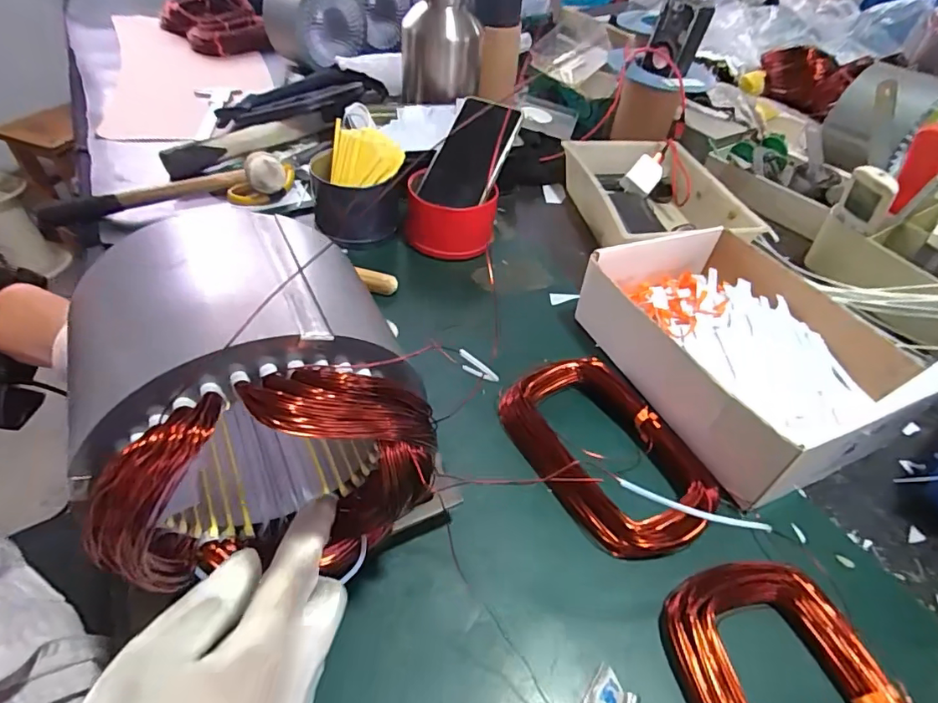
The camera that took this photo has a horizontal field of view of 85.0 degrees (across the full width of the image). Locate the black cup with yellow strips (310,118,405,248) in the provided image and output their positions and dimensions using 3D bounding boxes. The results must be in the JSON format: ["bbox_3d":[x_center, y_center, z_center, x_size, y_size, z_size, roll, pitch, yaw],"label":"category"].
[{"bbox_3d":[-0.122,-0.189,0.588,0.092,0.093,0.105,-7,46,-11],"label":"black cup with yellow strips"}]

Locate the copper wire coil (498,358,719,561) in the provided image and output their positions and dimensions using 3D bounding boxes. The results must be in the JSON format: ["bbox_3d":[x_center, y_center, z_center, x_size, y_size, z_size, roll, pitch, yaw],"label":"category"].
[{"bbox_3d":[0.113,0.072,0.402,0.122,0.023,0.168,-18,50,-21],"label":"copper wire coil"}]

